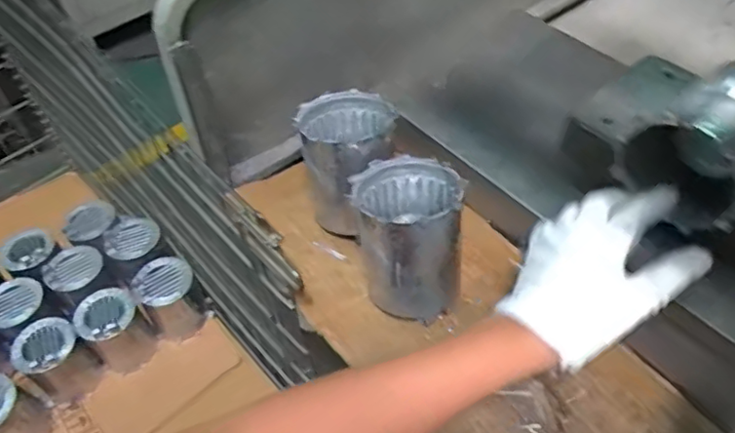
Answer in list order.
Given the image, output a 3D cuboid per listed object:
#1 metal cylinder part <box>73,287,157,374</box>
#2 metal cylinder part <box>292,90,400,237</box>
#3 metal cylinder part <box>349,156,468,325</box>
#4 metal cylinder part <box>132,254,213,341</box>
[{"bbox_3d":[-0.388,0.180,0.946,0.103,0.110,0.087,35,61,27],"label":"metal cylinder part"},{"bbox_3d":[-0.016,-0.055,0.614,0.101,0.119,0.103,-1,51,2],"label":"metal cylinder part"},{"bbox_3d":[0.039,0.019,0.548,0.089,0.121,0.111,-9,51,-5],"label":"metal cylinder part"},{"bbox_3d":[-0.314,0.131,0.984,0.087,0.113,0.084,-1,51,2],"label":"metal cylinder part"}]

